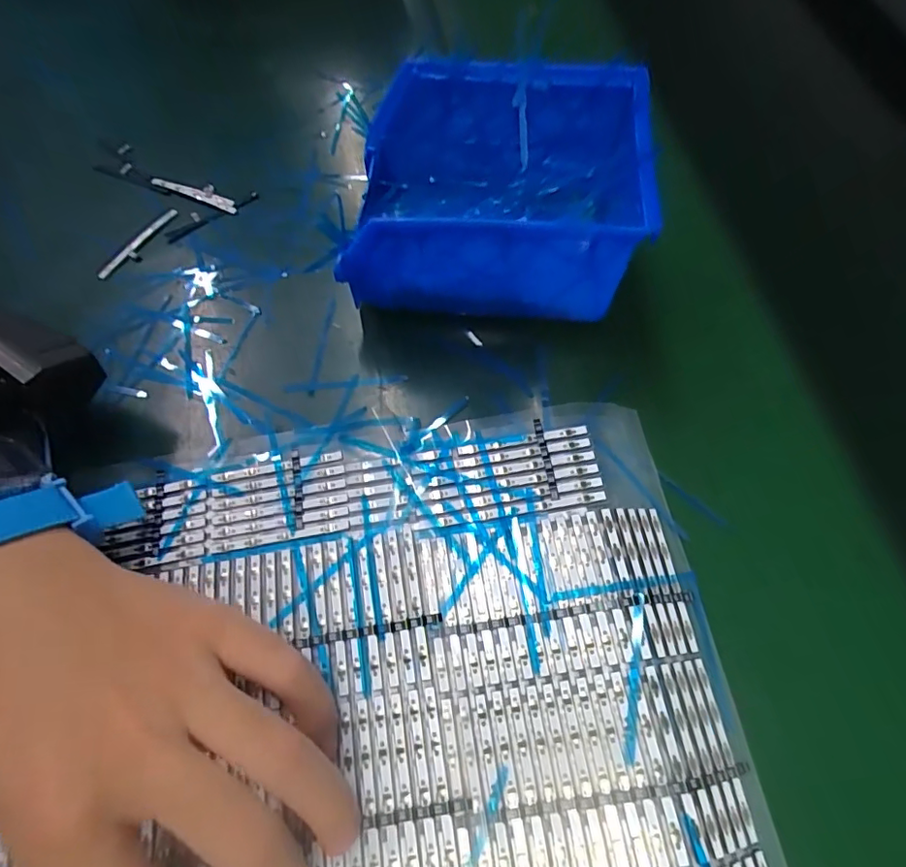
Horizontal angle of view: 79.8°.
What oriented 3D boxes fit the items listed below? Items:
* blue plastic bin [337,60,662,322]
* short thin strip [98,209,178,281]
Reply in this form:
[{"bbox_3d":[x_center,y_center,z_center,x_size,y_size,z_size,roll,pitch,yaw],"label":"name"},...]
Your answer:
[{"bbox_3d":[0.020,-0.116,0.274,0.137,0.076,0.107,5,65,2],"label":"blue plastic bin"},{"bbox_3d":[-0.183,-0.111,0.317,0.013,0.004,0.059,30,68,14],"label":"short thin strip"}]

